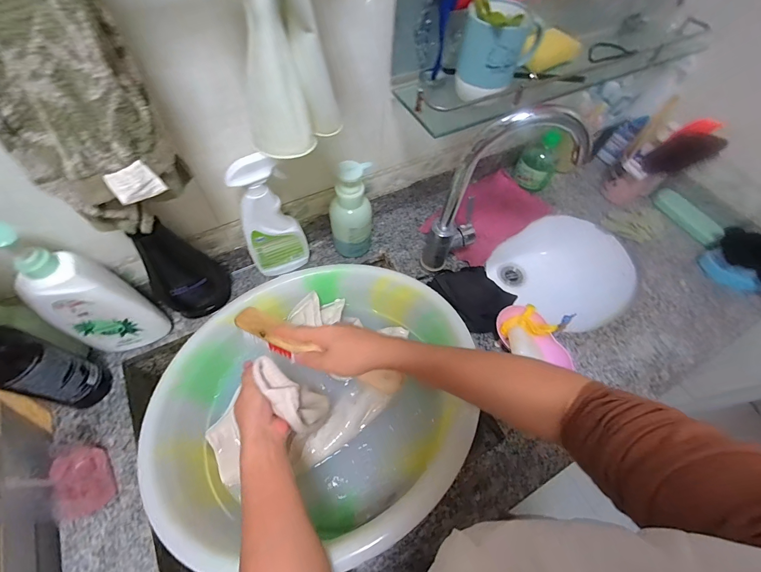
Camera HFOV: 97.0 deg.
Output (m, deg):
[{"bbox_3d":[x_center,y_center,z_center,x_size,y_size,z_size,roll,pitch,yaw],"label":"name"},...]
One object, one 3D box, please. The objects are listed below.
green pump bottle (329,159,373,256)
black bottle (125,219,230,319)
[{"bbox_3d":[-0.051,-0.124,0.603,0.076,0.205,0.063,-2,60,-4],"label":"green pump bottle"},{"bbox_3d":[-0.310,-0.022,0.535,0.048,0.193,0.106,37,65,17],"label":"black bottle"}]

